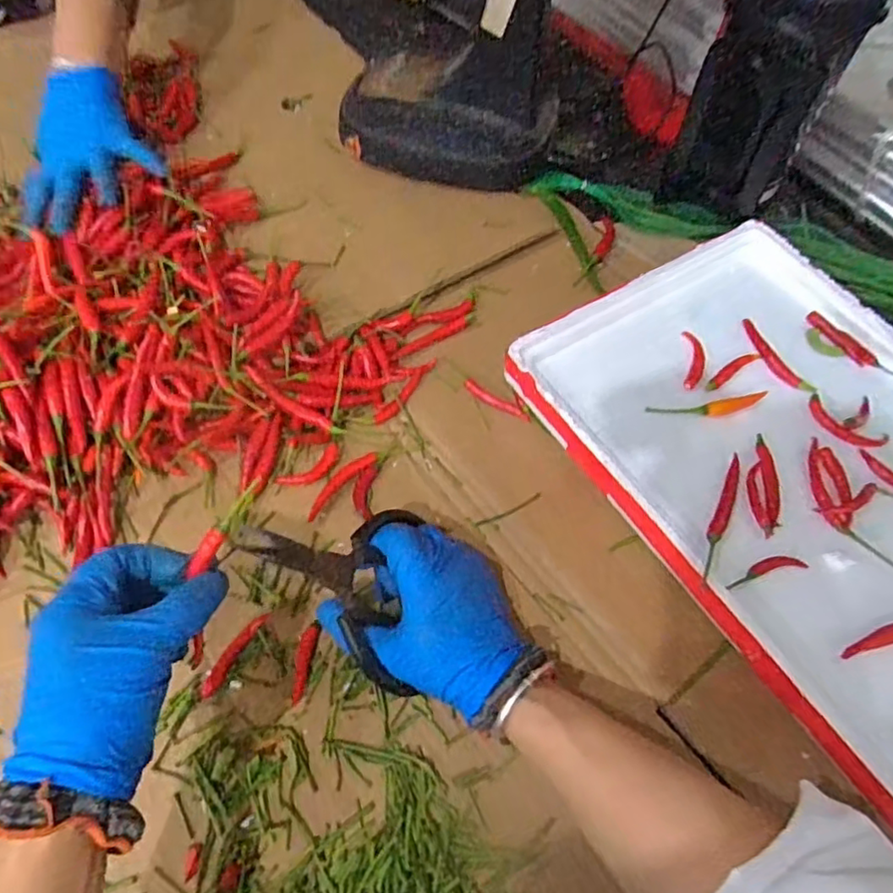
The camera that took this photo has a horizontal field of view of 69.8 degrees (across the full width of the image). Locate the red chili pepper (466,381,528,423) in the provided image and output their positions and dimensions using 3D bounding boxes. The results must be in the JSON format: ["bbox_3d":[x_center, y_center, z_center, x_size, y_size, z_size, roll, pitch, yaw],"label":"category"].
[{"bbox_3d":[0.041,-0.038,0.533,0.063,0.005,0.012,34,64,15],"label":"red chili pepper"}]

